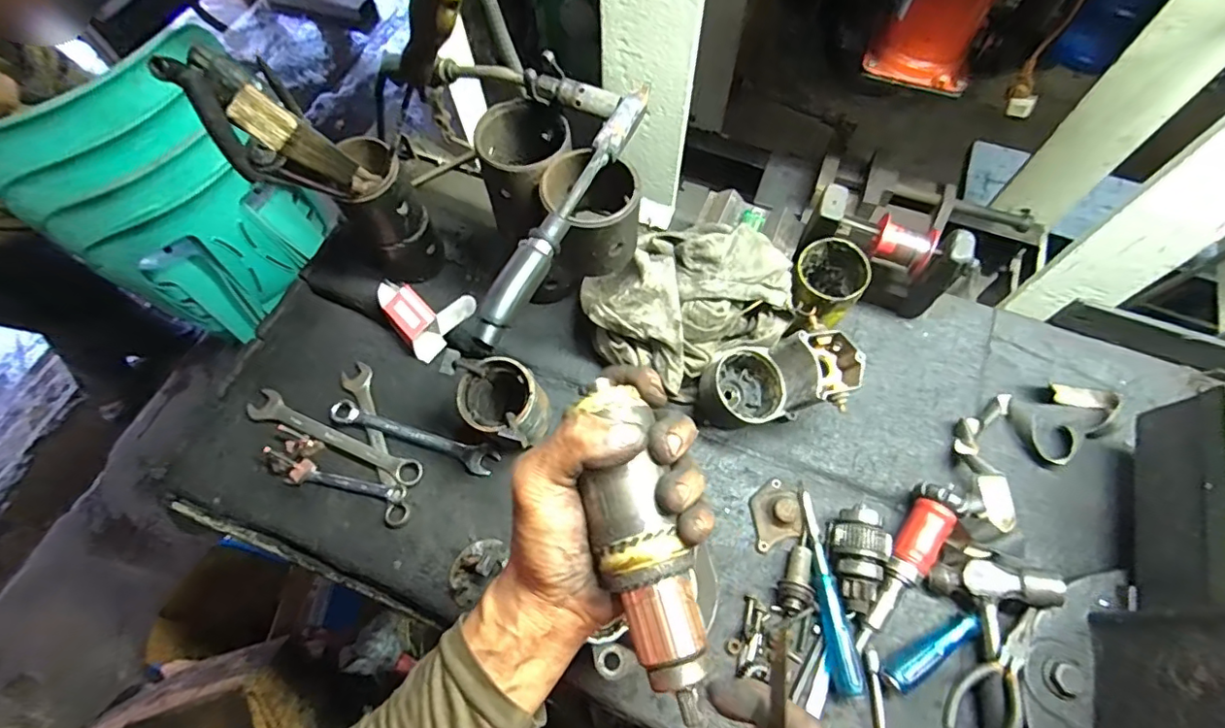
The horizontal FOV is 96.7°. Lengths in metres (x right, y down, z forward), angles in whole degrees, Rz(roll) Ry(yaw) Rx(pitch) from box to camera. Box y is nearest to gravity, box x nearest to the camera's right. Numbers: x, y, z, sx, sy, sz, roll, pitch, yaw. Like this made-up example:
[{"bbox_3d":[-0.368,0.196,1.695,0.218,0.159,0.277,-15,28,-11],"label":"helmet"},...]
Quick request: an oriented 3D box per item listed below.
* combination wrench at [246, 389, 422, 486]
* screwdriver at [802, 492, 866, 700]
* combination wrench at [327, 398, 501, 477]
[{"bbox_3d":[-0.315,0.083,0.619,0.224,0.007,0.034,20,67,10],"label":"combination wrench"},{"bbox_3d":[0.216,0.219,0.531,0.032,0.032,0.183,-3,65,-1],"label":"screwdriver"},{"bbox_3d":[-0.227,0.080,0.619,0.201,0.010,0.034,18,66,9],"label":"combination wrench"}]

